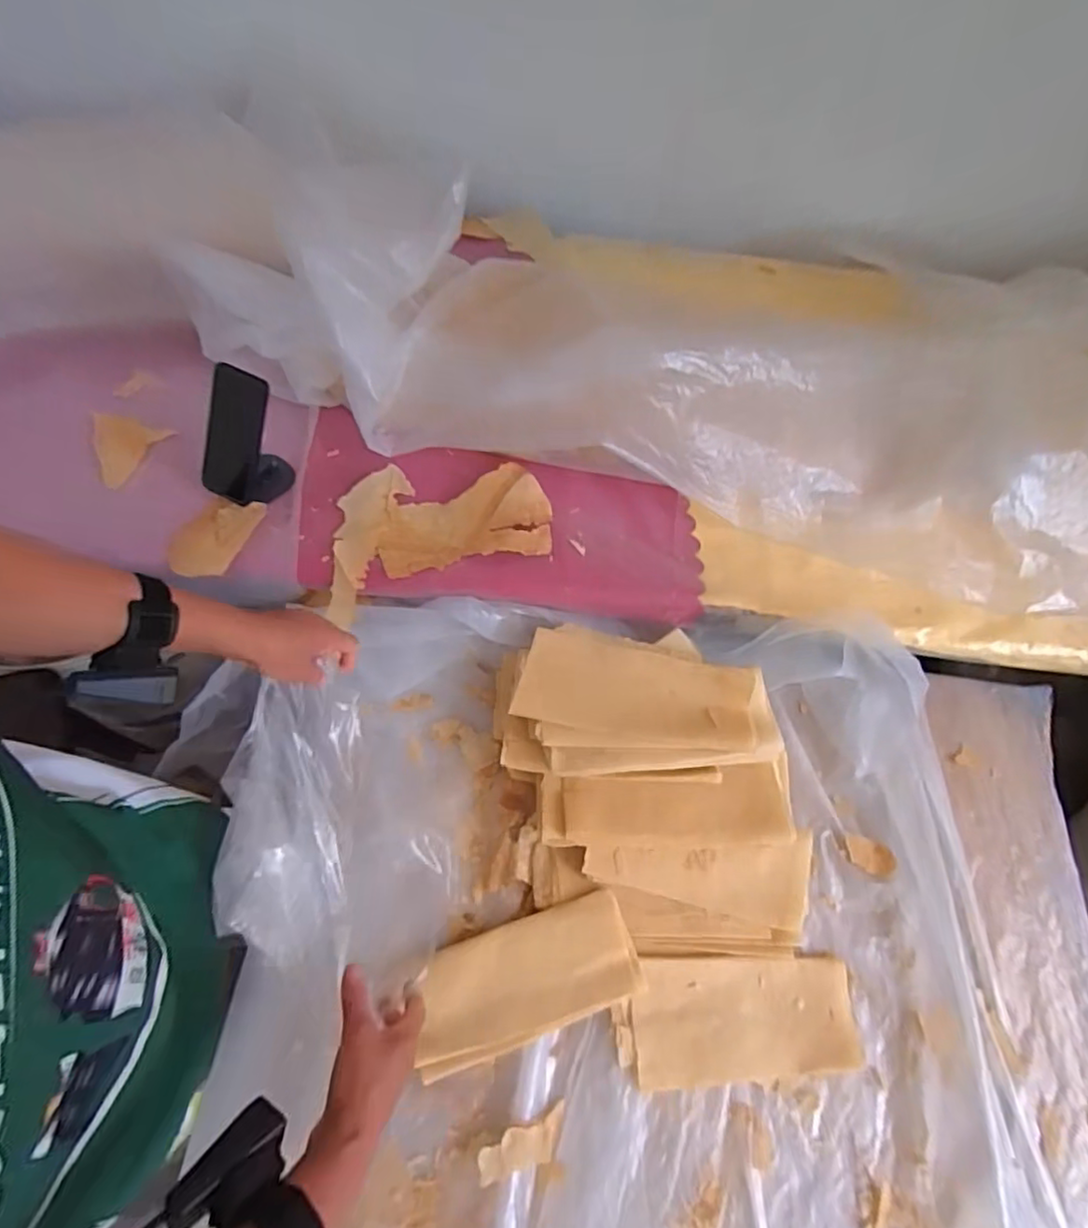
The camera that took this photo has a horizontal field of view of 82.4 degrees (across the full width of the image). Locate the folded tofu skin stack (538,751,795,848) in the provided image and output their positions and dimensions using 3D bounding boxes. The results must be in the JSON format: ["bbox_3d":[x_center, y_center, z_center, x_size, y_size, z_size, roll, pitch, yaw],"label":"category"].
[{"bbox_3d":[0.153,0.238,0.751,0.317,0.051,0.092,-1,61,-4],"label":"folded tofu skin stack"}]

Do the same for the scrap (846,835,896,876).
[{"bbox_3d":[0.418,0.310,0.794,0.063,0.013,0.039,9,61,1],"label":"scrap"}]

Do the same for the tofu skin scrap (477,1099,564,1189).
[{"bbox_3d":[-0.021,0.542,0.632,0.094,0.020,0.038,-13,62,-11],"label":"tofu skin scrap"}]

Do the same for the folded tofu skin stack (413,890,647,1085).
[{"bbox_3d":[-0.021,0.406,0.691,0.247,0.015,0.117,-20,64,-10],"label":"folded tofu skin stack"}]

